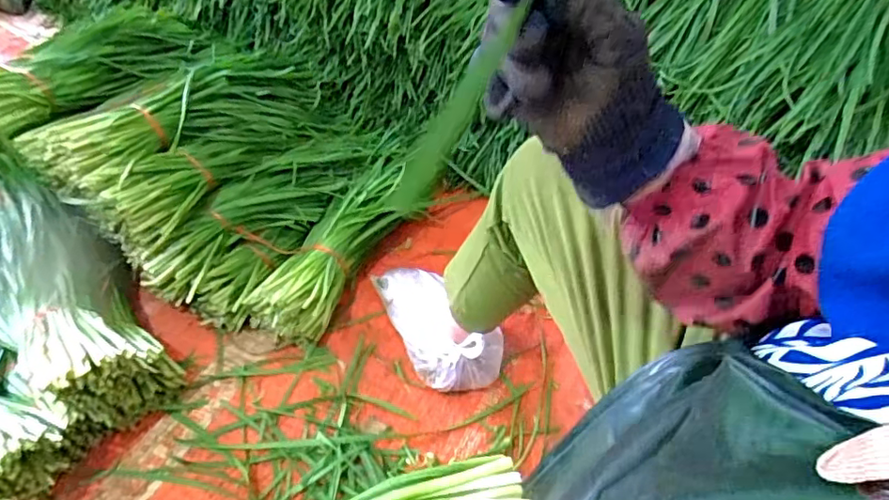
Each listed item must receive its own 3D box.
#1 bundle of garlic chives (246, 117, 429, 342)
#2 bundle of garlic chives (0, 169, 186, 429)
[{"bbox_3d":[-0.146,-0.049,0.999,0.116,0.108,0.489,24,51,15],"label":"bundle of garlic chives"},{"bbox_3d":[-0.568,0.053,0.810,0.450,0.134,0.207,29,52,18],"label":"bundle of garlic chives"}]

